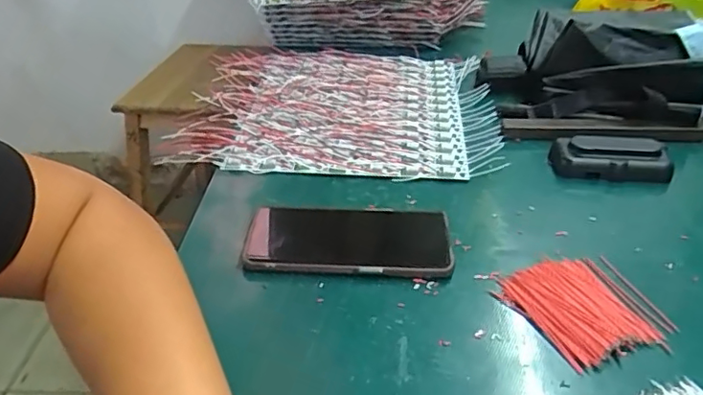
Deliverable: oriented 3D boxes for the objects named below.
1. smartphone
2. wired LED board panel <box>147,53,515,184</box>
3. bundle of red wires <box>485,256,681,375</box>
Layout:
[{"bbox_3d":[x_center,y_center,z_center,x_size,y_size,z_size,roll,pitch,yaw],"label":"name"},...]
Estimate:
[{"bbox_3d":[-0.004,0.033,0.462,0.164,0.009,0.077,3,37,4],"label":"smartphone"},{"bbox_3d":[-0.015,-0.110,0.656,0.345,0.022,0.285,3,37,3],"label":"wired LED board panel"},{"bbox_3d":[0.165,0.076,0.400,0.090,0.012,0.094,-16,40,-21],"label":"bundle of red wires"}]

